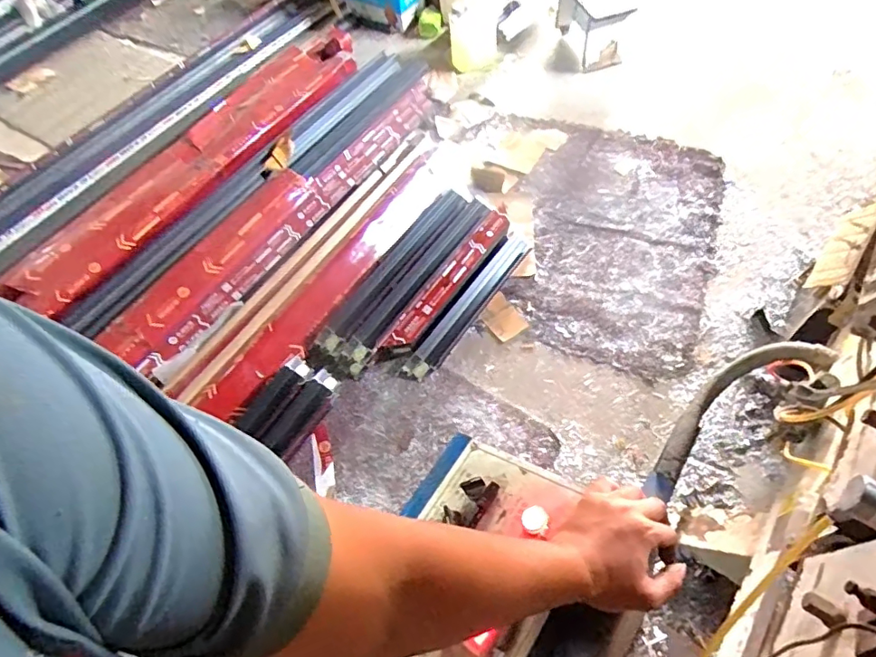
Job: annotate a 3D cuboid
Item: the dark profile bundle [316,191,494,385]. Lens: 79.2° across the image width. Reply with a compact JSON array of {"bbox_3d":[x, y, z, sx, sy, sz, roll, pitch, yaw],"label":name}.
[{"bbox_3d":[-0.110,-0.181,1.771,0.211,0.086,0.766,30,65,18],"label":"dark profile bundle"}]

